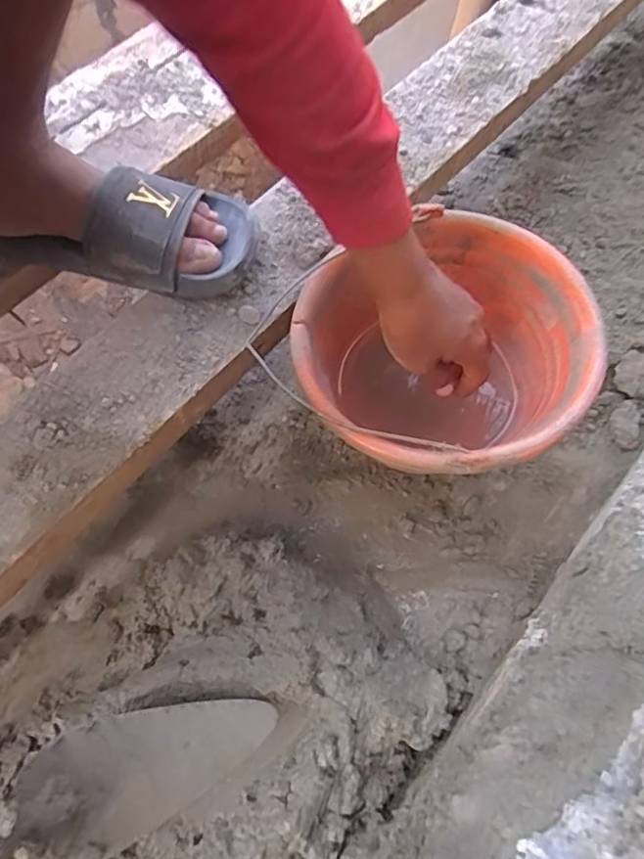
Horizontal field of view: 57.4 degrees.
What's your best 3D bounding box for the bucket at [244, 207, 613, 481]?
[{"bbox_3d":[0.095,-0.043,0.555,0.237,0.205,0.224,1,68,-2],"label":"bucket"}]

